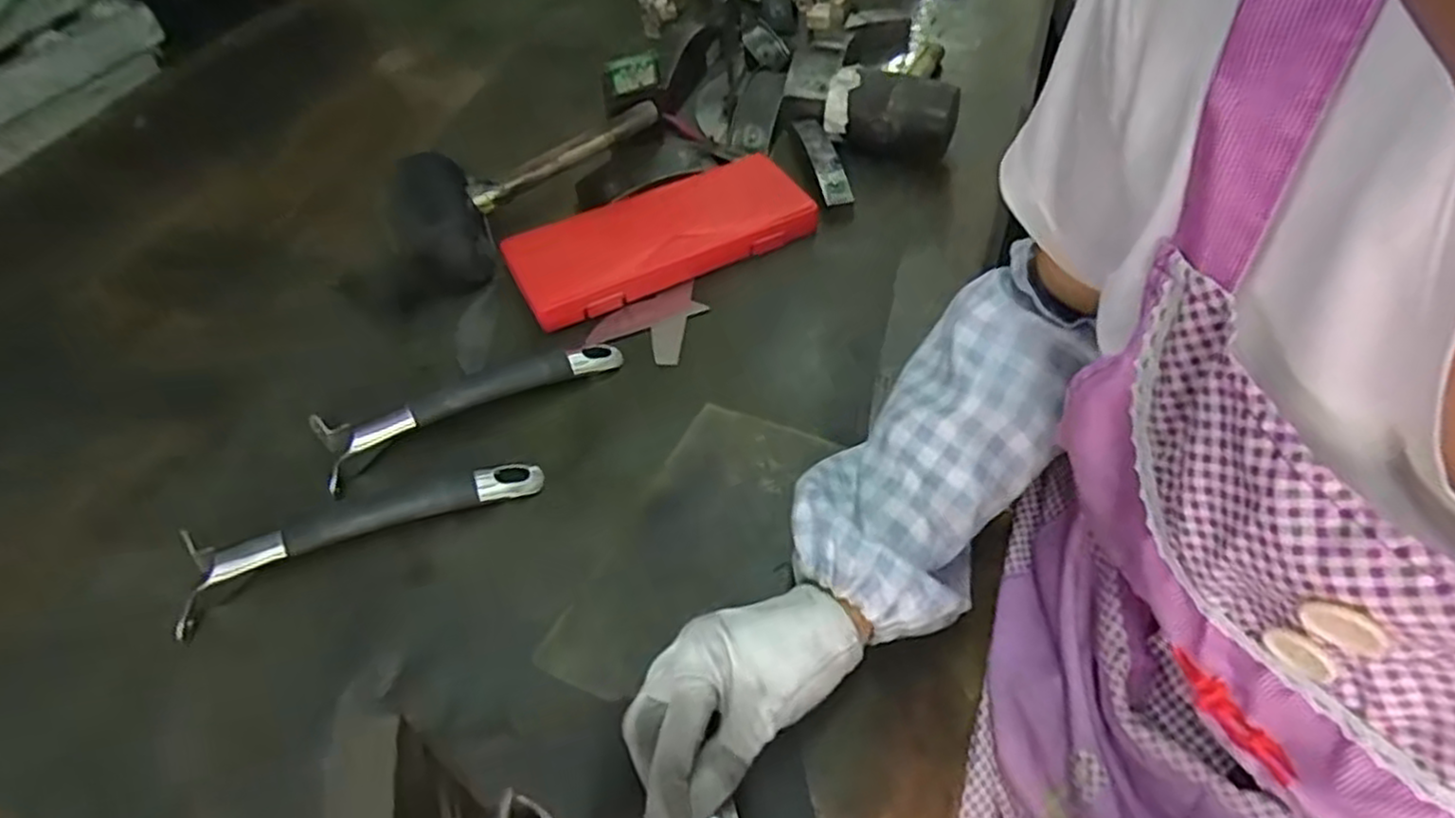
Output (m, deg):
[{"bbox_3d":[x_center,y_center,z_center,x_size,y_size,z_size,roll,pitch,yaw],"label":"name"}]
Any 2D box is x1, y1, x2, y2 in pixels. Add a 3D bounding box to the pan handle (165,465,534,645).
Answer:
[{"bbox_3d":[-0.219,0.074,0.460,0.211,0.020,0.054,-17,53,-12],"label":"pan handle"}]

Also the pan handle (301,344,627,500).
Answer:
[{"bbox_3d":[-0.175,-0.010,0.529,0.211,0.026,0.057,-24,54,-17],"label":"pan handle"}]

